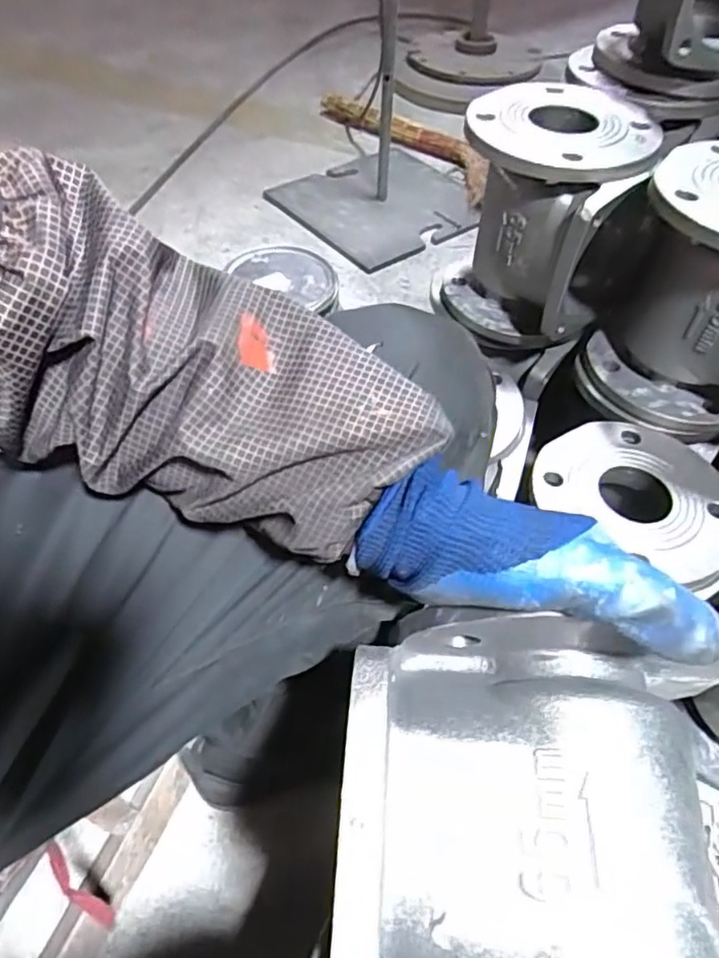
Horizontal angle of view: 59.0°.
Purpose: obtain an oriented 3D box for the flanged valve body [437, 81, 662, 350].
[{"bbox_3d":[0.184,-0.259,0.646,0.170,0.196,0.161,1,52,-1],"label":"flanged valve body"}]

